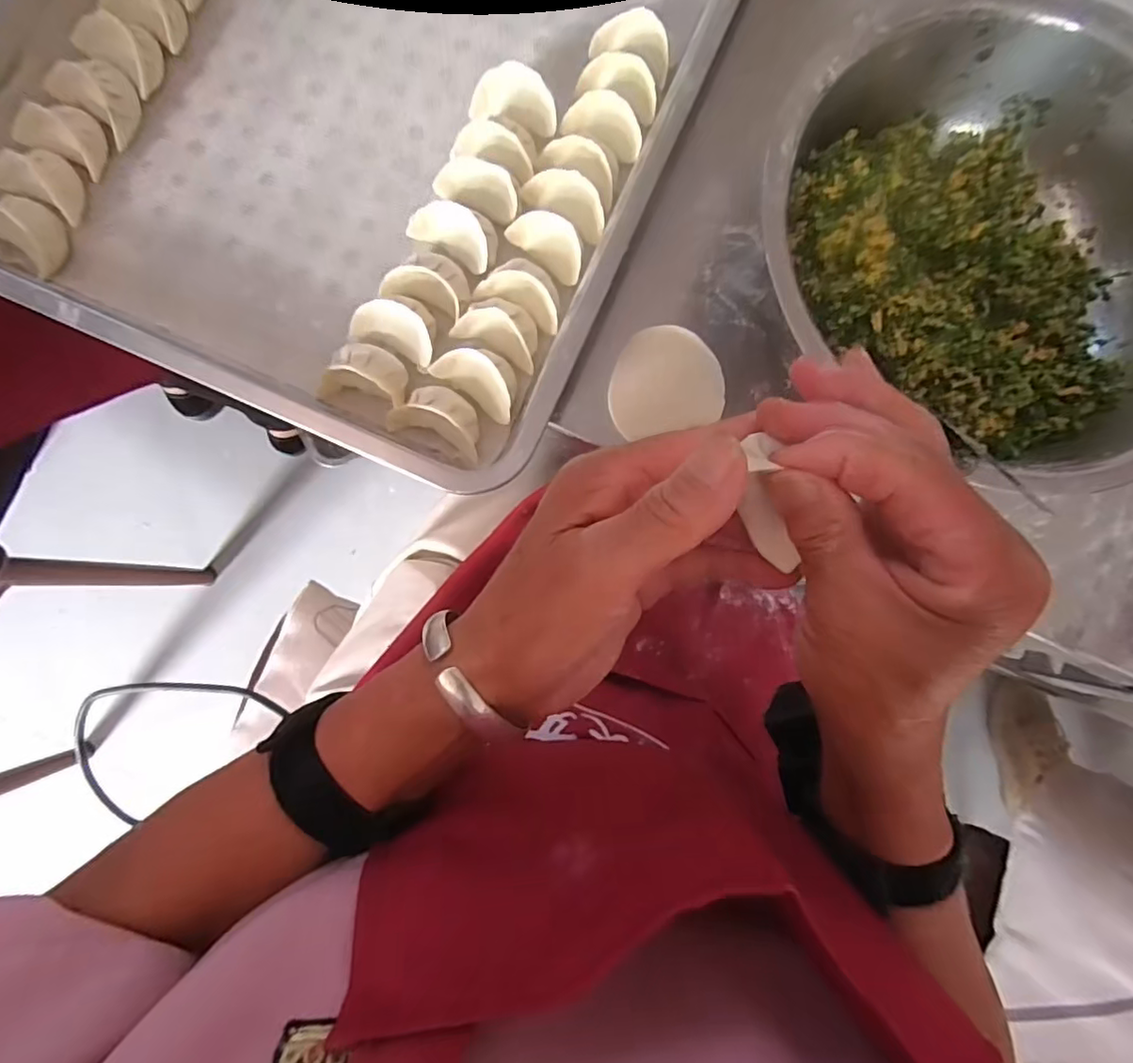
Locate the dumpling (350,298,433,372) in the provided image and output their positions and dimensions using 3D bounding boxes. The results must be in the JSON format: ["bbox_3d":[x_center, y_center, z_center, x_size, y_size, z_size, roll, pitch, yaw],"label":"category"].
[{"bbox_3d":[-0.103,-0.119,0.353,0.054,0.036,0.025,27,84,-1],"label":"dumpling"}]

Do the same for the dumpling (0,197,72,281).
[{"bbox_3d":[-0.331,-0.181,0.341,0.058,0.025,0.038,23,82,-3],"label":"dumpling"}]

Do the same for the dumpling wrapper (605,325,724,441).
[{"bbox_3d":[0.063,-0.098,0.373,0.073,0.004,0.064,-13,96,-2],"label":"dumpling wrapper"}]

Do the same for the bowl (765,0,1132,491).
[{"bbox_3d":[0.251,-0.169,0.351,0.270,0.083,0.249,1,84,-6],"label":"bowl"}]

